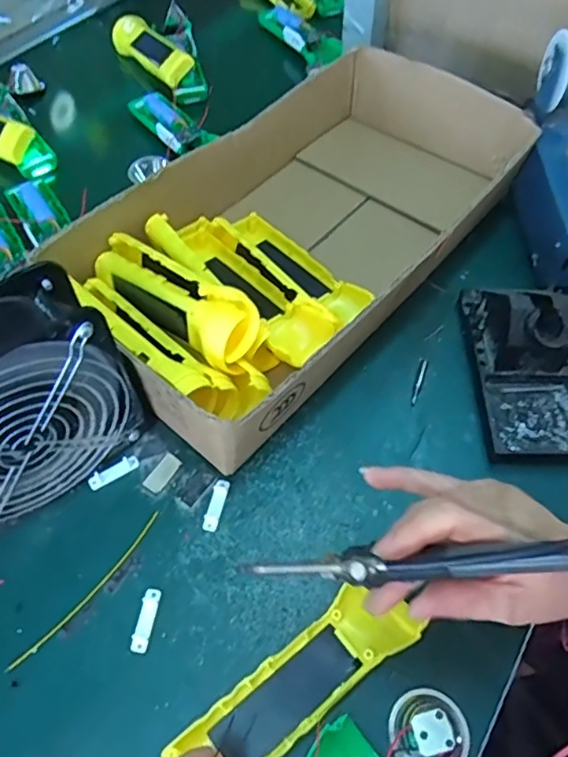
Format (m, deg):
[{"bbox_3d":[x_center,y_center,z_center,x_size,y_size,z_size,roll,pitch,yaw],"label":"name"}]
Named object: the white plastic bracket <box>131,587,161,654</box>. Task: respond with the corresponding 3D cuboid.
[{"bbox_3d":[-0.087,0.152,0.364,0.011,0.004,0.038,8,57,5],"label":"white plastic bracket"}]

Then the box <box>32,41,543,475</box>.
[{"bbox_3d":[0.023,-0.136,0.506,0.226,0.087,0.421,37,64,22],"label":"box"}]

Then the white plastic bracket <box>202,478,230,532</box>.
[{"bbox_3d":[-0.047,0.089,0.405,0.011,0.006,0.038,11,57,8],"label":"white plastic bracket"}]

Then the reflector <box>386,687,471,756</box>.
[{"bbox_3d":[0.083,0.197,0.320,0.045,0.021,0.044,0,57,0],"label":"reflector"}]

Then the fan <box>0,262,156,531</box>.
[{"bbox_3d":[-0.173,0.023,0.363,0.150,0.147,0.063,-36,63,-21],"label":"fan"}]

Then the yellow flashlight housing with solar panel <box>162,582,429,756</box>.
[{"bbox_3d":[0.008,0.179,0.337,0.150,0.020,0.047,-31,62,-16],"label":"yellow flashlight housing with solar panel"}]

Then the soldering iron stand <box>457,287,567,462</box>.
[{"bbox_3d":[0.189,-0.023,0.438,0.077,0.070,0.158,0,57,0],"label":"soldering iron stand"}]

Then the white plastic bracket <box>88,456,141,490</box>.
[{"bbox_3d":[-0.124,0.068,0.420,0.037,0.006,0.012,-27,60,-16],"label":"white plastic bracket"}]

